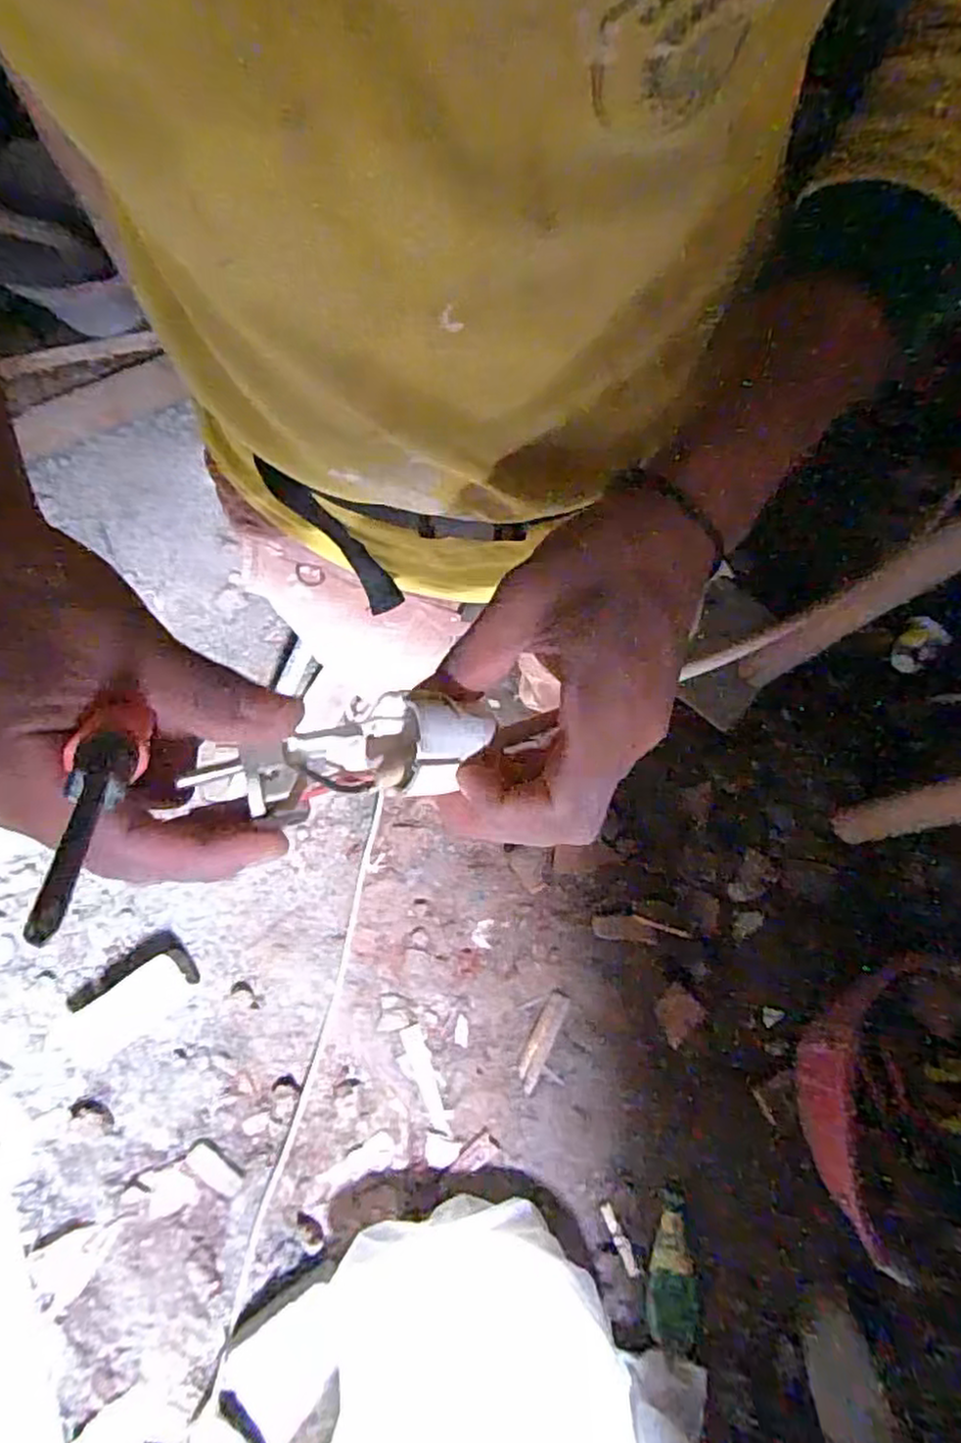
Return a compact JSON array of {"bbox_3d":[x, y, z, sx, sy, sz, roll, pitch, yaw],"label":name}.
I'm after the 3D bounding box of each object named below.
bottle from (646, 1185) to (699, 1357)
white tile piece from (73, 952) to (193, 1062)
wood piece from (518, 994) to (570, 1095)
[{"bbox_3d":[0.275,0.769,1.020,0.065,0.053,0.184,11,80,2],"label":"bottle"},{"bbox_3d":[-0.554,0.450,1.150,0.185,0.013,0.088,-36,81,-6],"label":"white tile piece"},{"bbox_3d":[0.097,0.501,1.134,0.035,0.009,0.148,26,81,5],"label":"wood piece"}]

